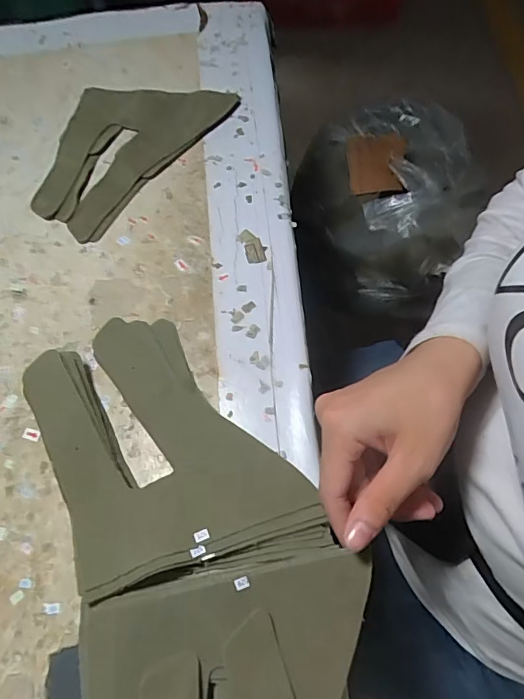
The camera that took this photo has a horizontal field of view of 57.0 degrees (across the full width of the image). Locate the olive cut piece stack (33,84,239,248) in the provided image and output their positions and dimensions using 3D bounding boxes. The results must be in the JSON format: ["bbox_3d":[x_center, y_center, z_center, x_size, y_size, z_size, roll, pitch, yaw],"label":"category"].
[{"bbox_3d":[-0.122,-0.182,0.416,0.116,0.012,0.182,36,72,18],"label":"olive cut piece stack"}]

